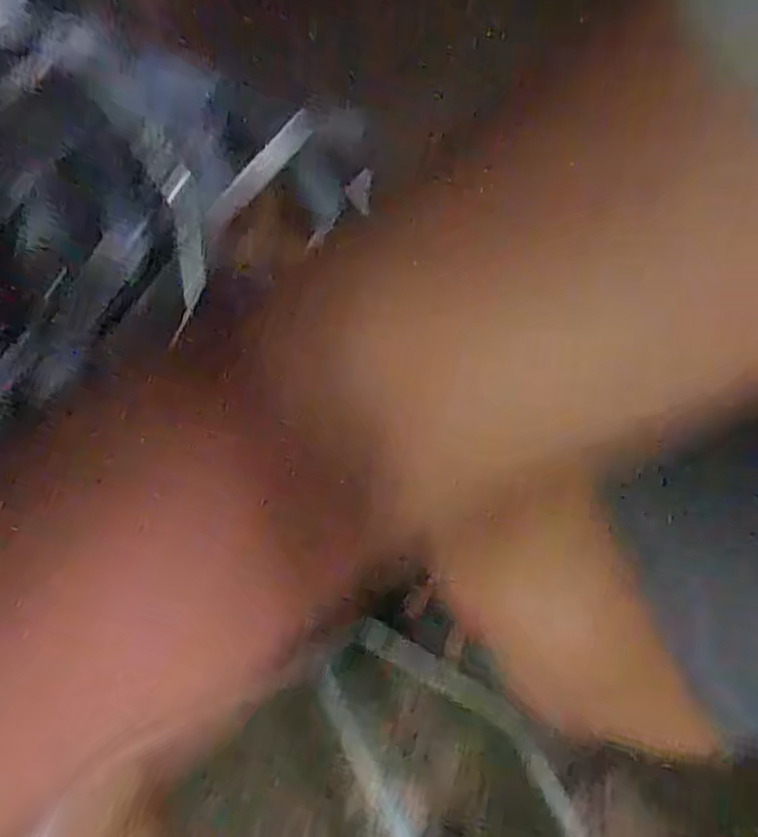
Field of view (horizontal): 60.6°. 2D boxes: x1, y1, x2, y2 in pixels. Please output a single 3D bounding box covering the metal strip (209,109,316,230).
[{"bbox_3d":[-0.150,-0.309,0.815,0.192,0.031,0.010,-36,30,25],"label":"metal strip"}]

